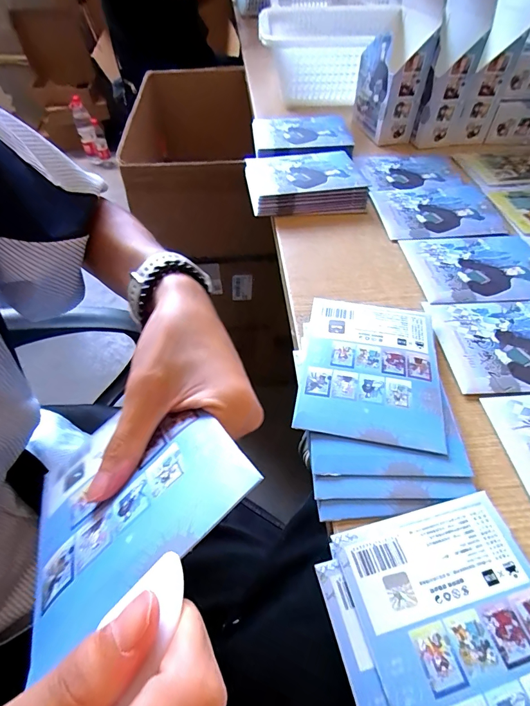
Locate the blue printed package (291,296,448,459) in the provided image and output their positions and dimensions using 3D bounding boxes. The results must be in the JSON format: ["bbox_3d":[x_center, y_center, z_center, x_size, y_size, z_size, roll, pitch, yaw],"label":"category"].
[{"bbox_3d":[0.086,0.012,0.315,0.107,0.011,0.139,8,51,8],"label":"blue printed package"}]

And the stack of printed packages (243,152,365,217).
[{"bbox_3d":[0.051,-0.225,0.502,0.146,0.031,0.109,-4,51,-2],"label":"stack of printed packages"}]

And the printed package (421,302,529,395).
[{"bbox_3d":[0.229,-0.011,0.338,0.141,0.006,0.102,-2,51,-1],"label":"printed package"}]

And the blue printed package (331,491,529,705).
[{"bbox_3d":[0.110,0.155,0.196,0.107,0.009,0.142,-12,51,-9],"label":"blue printed package"}]

